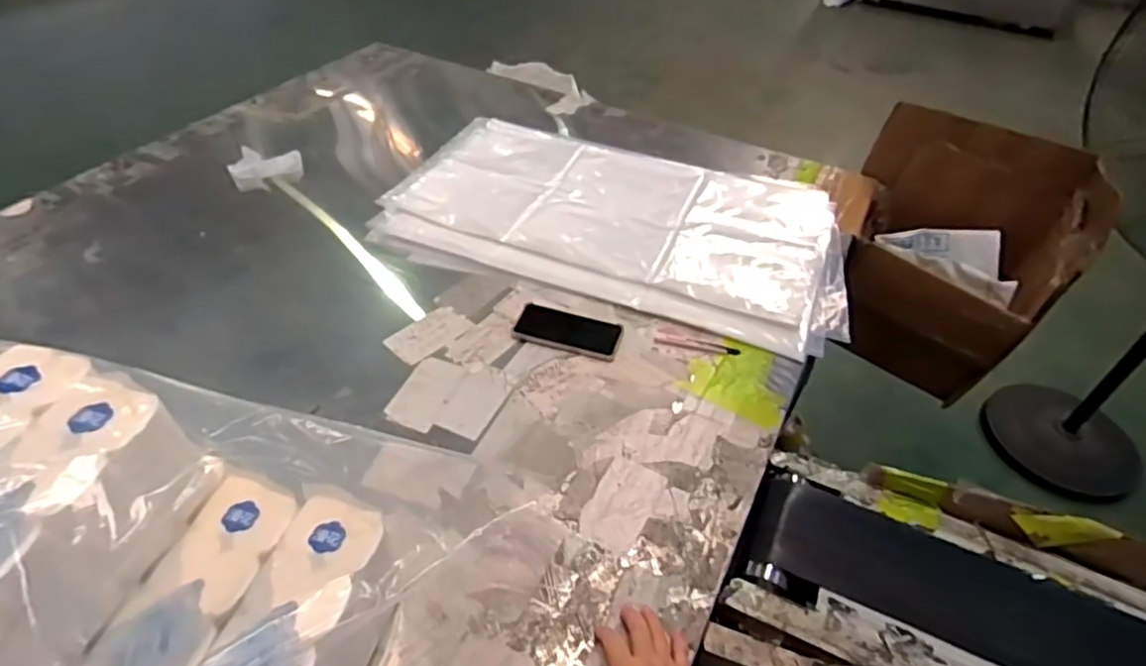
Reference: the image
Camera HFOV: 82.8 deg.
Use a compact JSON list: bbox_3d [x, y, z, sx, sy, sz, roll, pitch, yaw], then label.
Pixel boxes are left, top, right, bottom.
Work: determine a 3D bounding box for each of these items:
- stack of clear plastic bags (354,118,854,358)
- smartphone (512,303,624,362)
[{"bbox_3d":[0.089,-0.234,1.255,0.859,0.038,0.490,17,46,13],"label":"stack of clear plastic bags"},{"bbox_3d":[-0.008,-0.003,1.017,0.165,0.015,0.082,14,45,11],"label":"smartphone"}]

